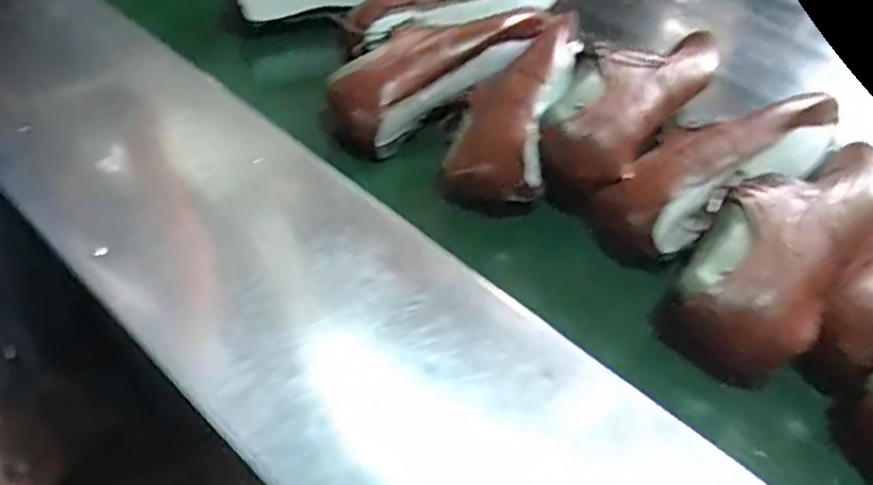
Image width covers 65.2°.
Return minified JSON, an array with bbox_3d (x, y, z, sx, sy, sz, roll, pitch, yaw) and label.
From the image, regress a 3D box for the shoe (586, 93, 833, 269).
[{"bbox_3d":[0.266,-0.072,0.615,0.270,0.075,0.085,-28,56,-9],"label":"shoe"}]

